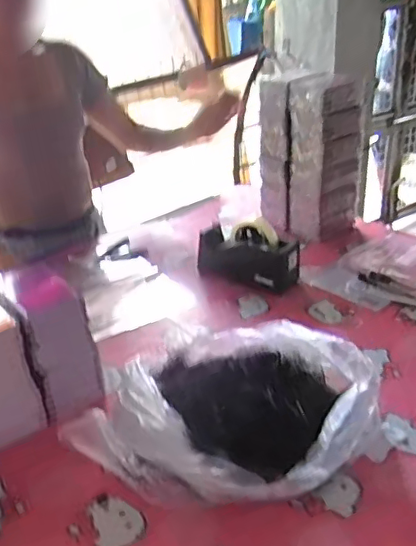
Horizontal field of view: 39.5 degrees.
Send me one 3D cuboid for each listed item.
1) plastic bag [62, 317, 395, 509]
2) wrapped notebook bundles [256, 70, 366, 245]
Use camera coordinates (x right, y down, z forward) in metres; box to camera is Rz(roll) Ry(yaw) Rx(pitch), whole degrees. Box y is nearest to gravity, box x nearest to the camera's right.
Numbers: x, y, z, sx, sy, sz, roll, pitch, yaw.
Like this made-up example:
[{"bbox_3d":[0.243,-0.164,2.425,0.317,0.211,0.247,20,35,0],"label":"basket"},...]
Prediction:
[{"bbox_3d":[0.021,0.184,0.756,0.348,0.102,0.308,-23,33,-32],"label":"plastic bag"},{"bbox_3d":[0.236,-0.258,1.325,0.157,0.366,0.205,-21,32,-29],"label":"wrapped notebook bundles"}]

